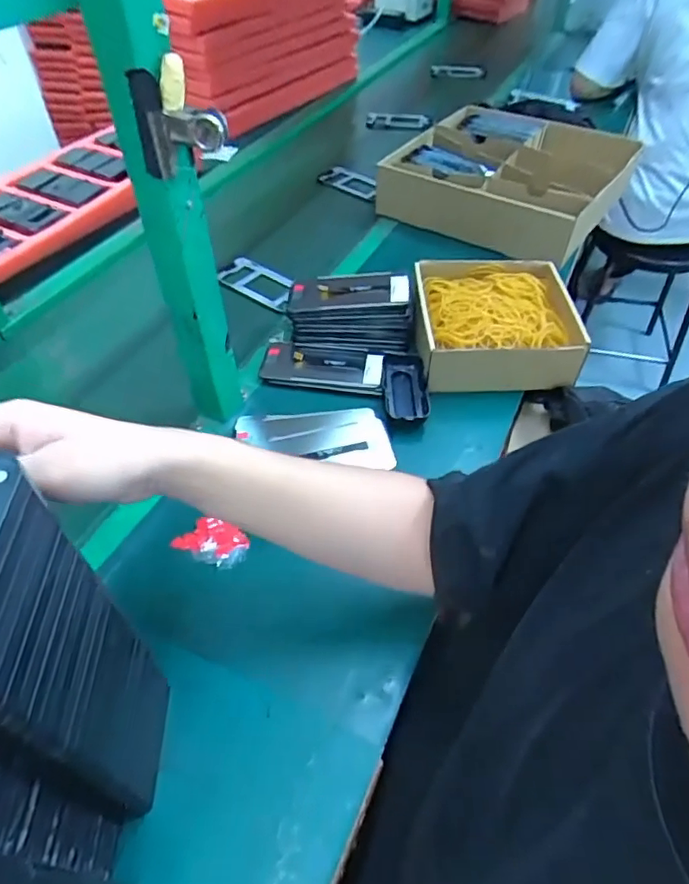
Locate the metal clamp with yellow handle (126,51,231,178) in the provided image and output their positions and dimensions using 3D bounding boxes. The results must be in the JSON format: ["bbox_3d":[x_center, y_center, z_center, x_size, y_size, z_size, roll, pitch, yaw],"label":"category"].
[{"bbox_3d":[-0.124,-0.243,0.419,0.063,0.075,0.039,-11,49,-10],"label":"metal clamp with yellow handle"}]

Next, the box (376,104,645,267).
[{"bbox_3d":[0.303,-0.490,1.019,0.364,0.107,0.363,26,53,21],"label":"box"}]

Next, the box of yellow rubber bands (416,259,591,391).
[{"bbox_3d":[0.194,-0.154,0.730,0.210,0.072,0.213,0,48,-1],"label":"box of yellow rubber bands"}]

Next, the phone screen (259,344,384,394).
[{"bbox_3d":[-0.029,-0.098,0.722,0.157,0.015,0.072,9,49,7],"label":"phone screen"}]

